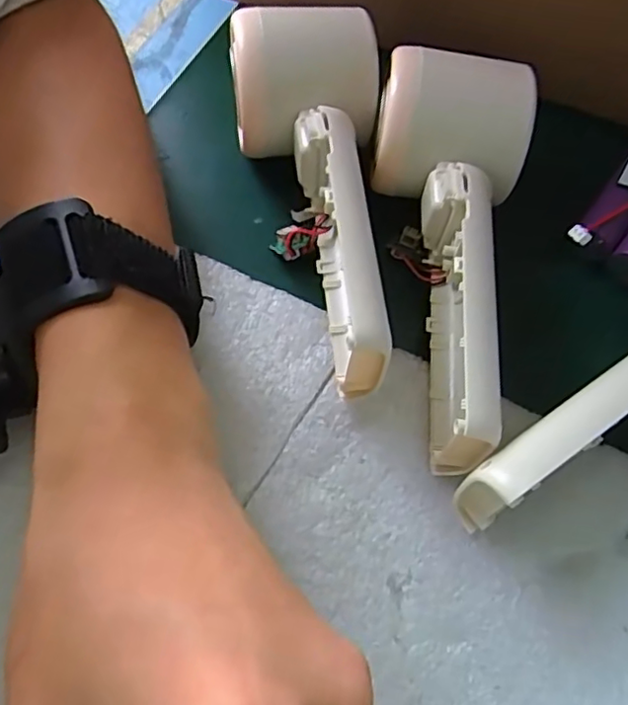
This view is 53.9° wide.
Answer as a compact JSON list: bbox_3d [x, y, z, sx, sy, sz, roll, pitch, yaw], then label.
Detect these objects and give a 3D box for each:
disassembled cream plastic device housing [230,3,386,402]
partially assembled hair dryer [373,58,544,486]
[{"bbox_3d":[-0.002,-0.061,0.227,0.057,0.044,0.156,-3,65,-4],"label":"disassembled cream plastic device housing"},{"bbox_3d":[0.046,-0.041,0.224,0.058,0.036,0.161,9,65,2],"label":"partially assembled hair dryer"}]

